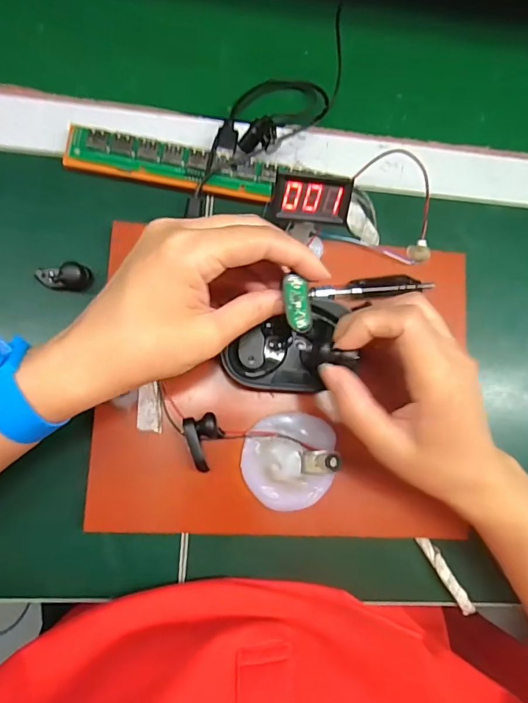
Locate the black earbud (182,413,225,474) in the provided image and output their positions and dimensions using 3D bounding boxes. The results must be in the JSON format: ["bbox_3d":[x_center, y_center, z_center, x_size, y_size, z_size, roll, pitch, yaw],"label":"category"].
[{"bbox_3d":[-0.037,0.058,0.299,0.023,0.024,0.034,-19,86,-9],"label":"black earbud"}]

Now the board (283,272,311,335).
[{"bbox_3d":[0.018,-0.026,0.252,0.013,0.004,0.031,-12,96,-8],"label":"board"}]

